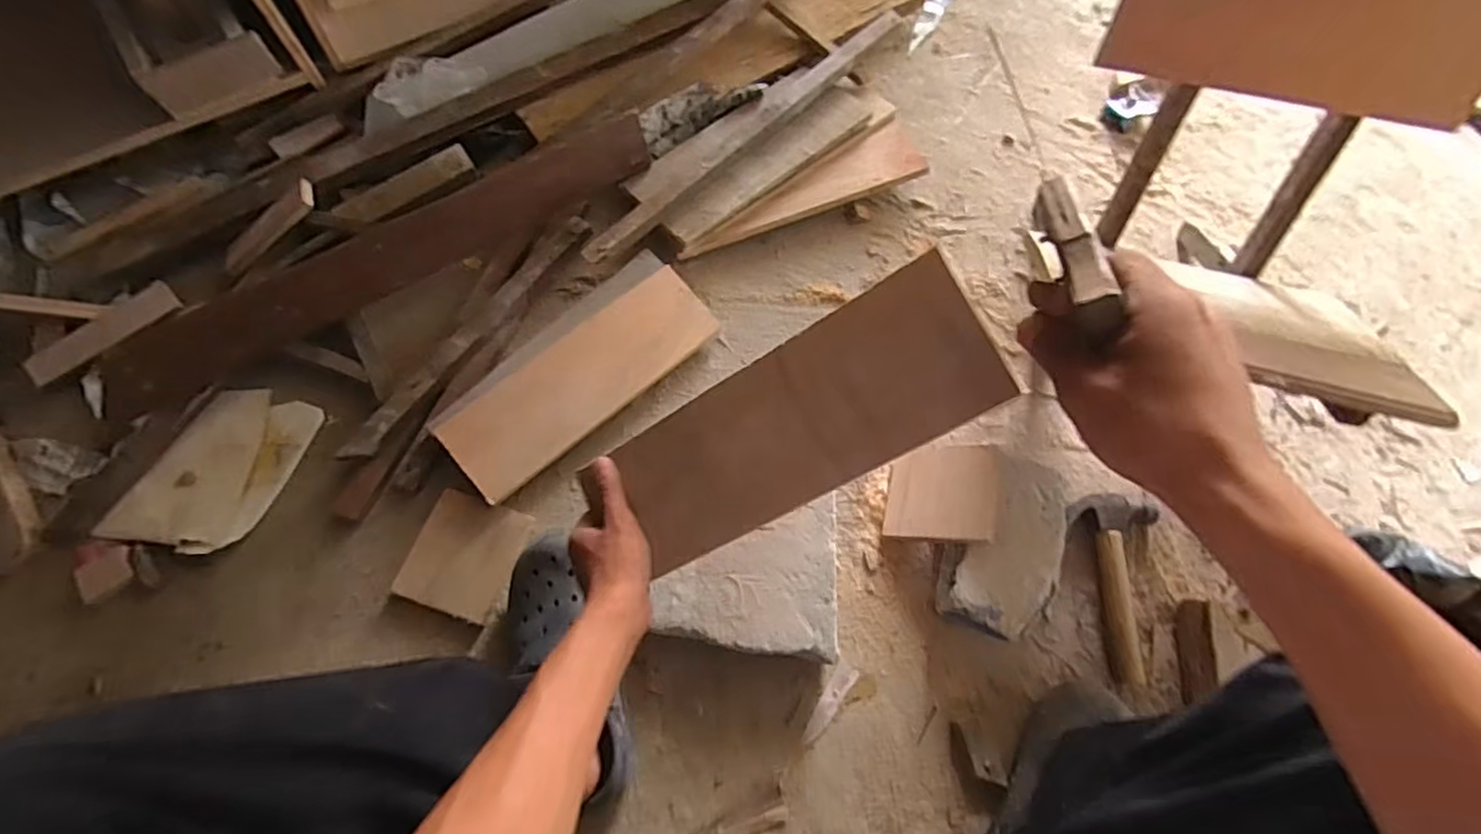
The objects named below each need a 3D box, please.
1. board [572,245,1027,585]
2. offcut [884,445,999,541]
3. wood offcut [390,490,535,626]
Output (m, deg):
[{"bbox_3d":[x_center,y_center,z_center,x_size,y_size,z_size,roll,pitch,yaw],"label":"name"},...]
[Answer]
[{"bbox_3d":[0.036,0.007,0.485,0.292,0.019,0.113,-31,72,22],"label":"board"},{"bbox_3d":[0.228,0.089,0.759,0.125,0.020,0.112,-10,57,39],"label":"offcut"},{"bbox_3d":[-0.311,0.153,0.743,0.105,0.018,0.126,20,70,4],"label":"wood offcut"}]

